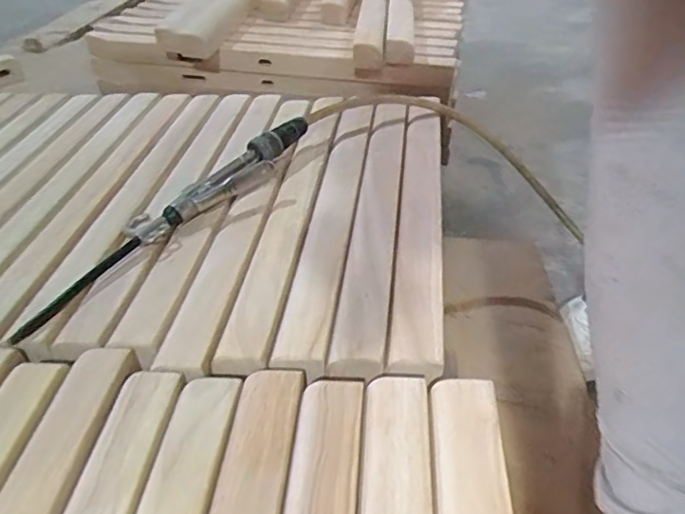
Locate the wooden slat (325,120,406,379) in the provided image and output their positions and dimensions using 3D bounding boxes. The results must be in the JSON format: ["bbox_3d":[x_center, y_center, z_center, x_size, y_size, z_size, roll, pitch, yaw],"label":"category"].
[{"bbox_3d":[0.030,-0.037,0.499,0.039,0.014,0.345,3,39,7],"label":"wooden slat"}]

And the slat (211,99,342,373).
[{"bbox_3d":[-0.045,-0.066,0.524,0.042,0.012,0.411,3,39,7],"label":"slat"}]

